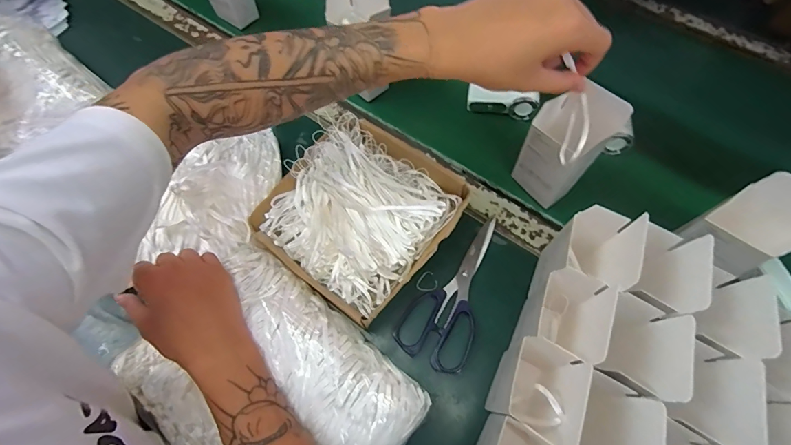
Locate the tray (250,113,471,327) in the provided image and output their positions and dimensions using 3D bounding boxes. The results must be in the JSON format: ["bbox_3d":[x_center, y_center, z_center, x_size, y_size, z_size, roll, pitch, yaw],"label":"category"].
[{"bbox_3d":[-0.041,-0.013,0.456,0.202,0.043,0.204,31,73,14],"label":"tray"}]

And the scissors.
[{"bbox_3d":[0.071,0.072,0.444,0.081,0.017,0.184,25,72,12],"label":"scissors"}]

